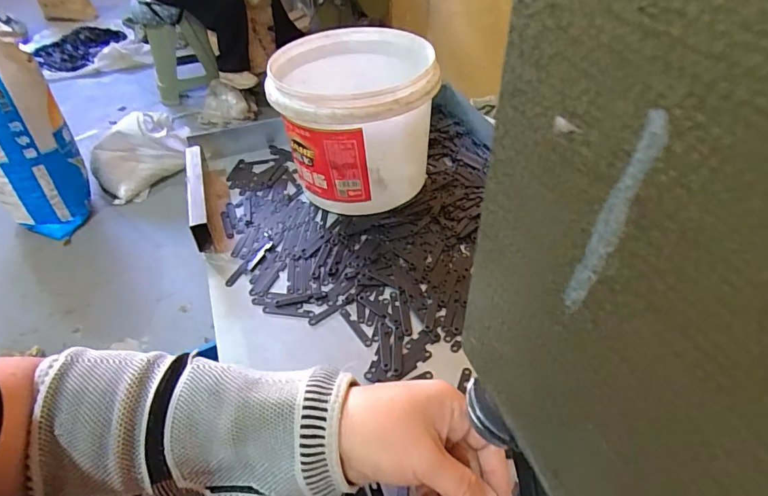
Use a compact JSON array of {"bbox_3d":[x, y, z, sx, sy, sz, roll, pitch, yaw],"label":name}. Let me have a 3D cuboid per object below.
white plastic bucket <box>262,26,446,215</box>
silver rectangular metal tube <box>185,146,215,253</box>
[{"bbox_3d":[-0.033,-0.150,0.569,0.171,0.154,0.184,-5,44,-1],"label":"white plastic bucket"},{"bbox_3d":[-0.222,-0.063,0.572,0.021,0.044,0.169,-15,45,-11],"label":"silver rectangular metal tube"}]

